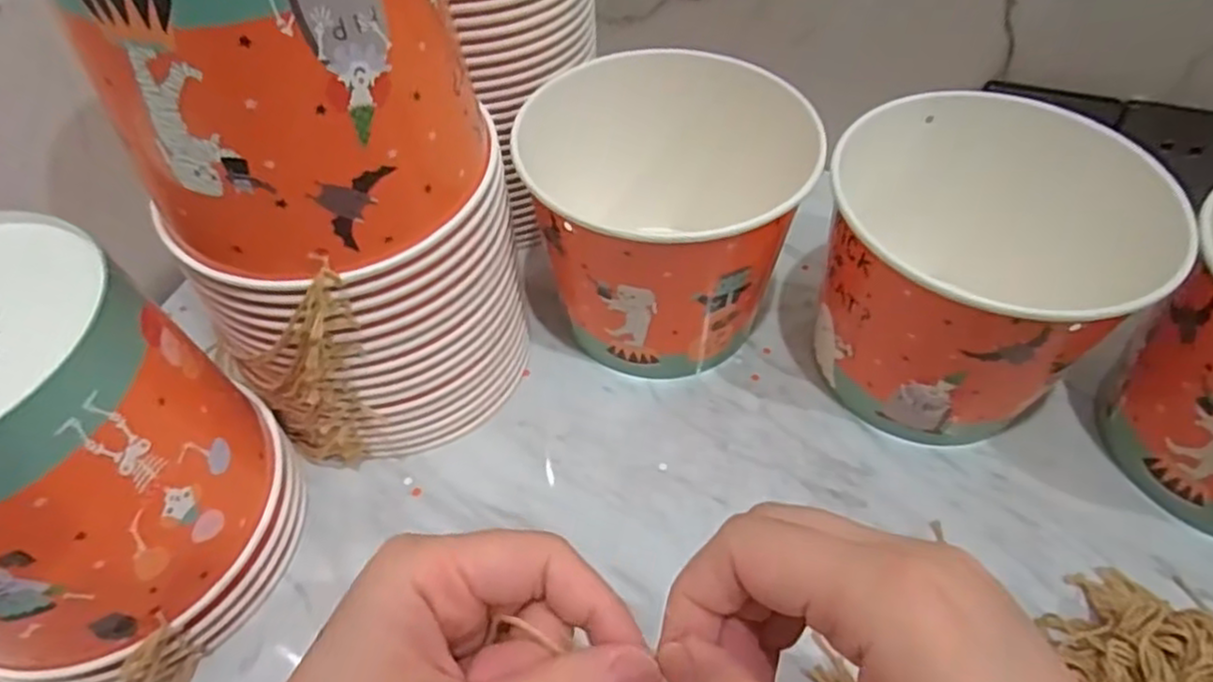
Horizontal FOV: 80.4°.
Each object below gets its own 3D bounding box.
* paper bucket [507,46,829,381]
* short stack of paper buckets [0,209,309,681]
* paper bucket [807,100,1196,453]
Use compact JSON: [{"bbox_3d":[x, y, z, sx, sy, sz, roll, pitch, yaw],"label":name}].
[{"bbox_3d":[0.039,-0.070,0.438,0.159,0.129,0.152,-13,53,-9],"label":"paper bucket"},{"bbox_3d":[-0.244,0.053,0.323,0.147,0.168,0.138,28,57,21],"label":"short stack of paper buckets"},{"bbox_3d":[0.200,-0.029,0.404,0.148,0.133,0.150,-1,52,1],"label":"paper bucket"}]

